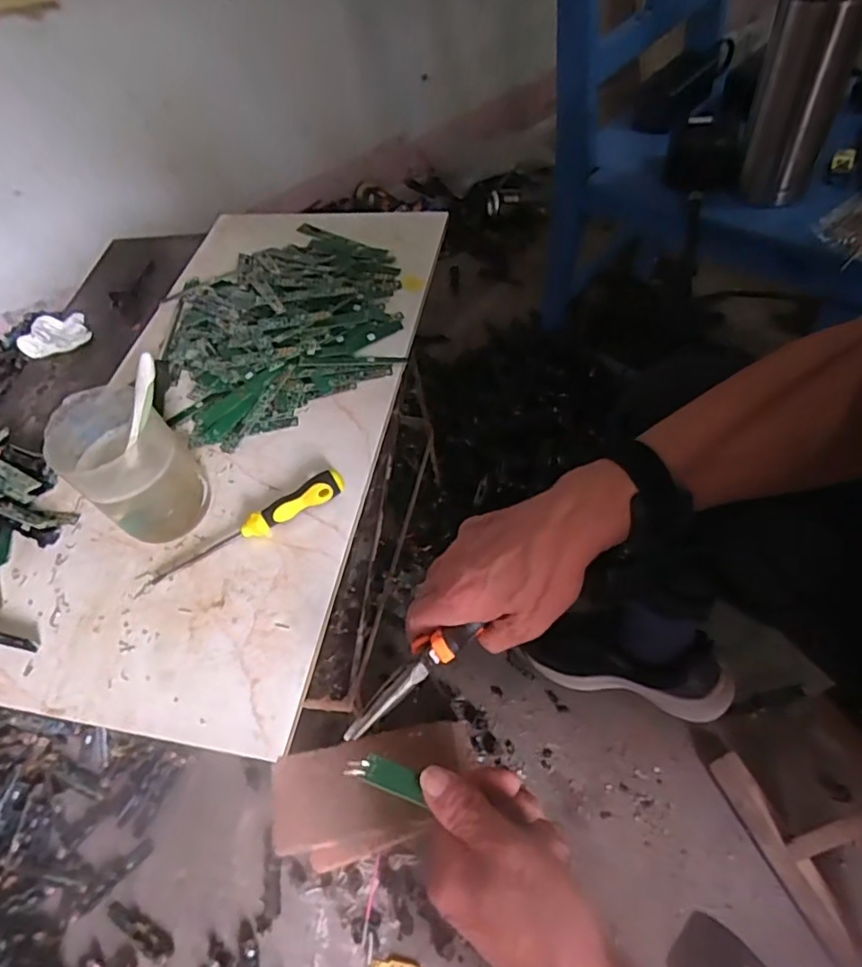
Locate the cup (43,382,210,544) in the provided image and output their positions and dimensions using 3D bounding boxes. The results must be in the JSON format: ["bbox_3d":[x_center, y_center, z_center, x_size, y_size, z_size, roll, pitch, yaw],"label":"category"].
[{"bbox_3d":[-0.228,-0.013,0.447,0.080,0.105,0.073,-34,58,-16],"label":"cup"}]

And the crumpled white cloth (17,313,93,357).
[{"bbox_3d":[-0.423,-0.167,0.648,0.070,0.021,0.049,-32,56,-13],"label":"crumpled white cloth"}]

